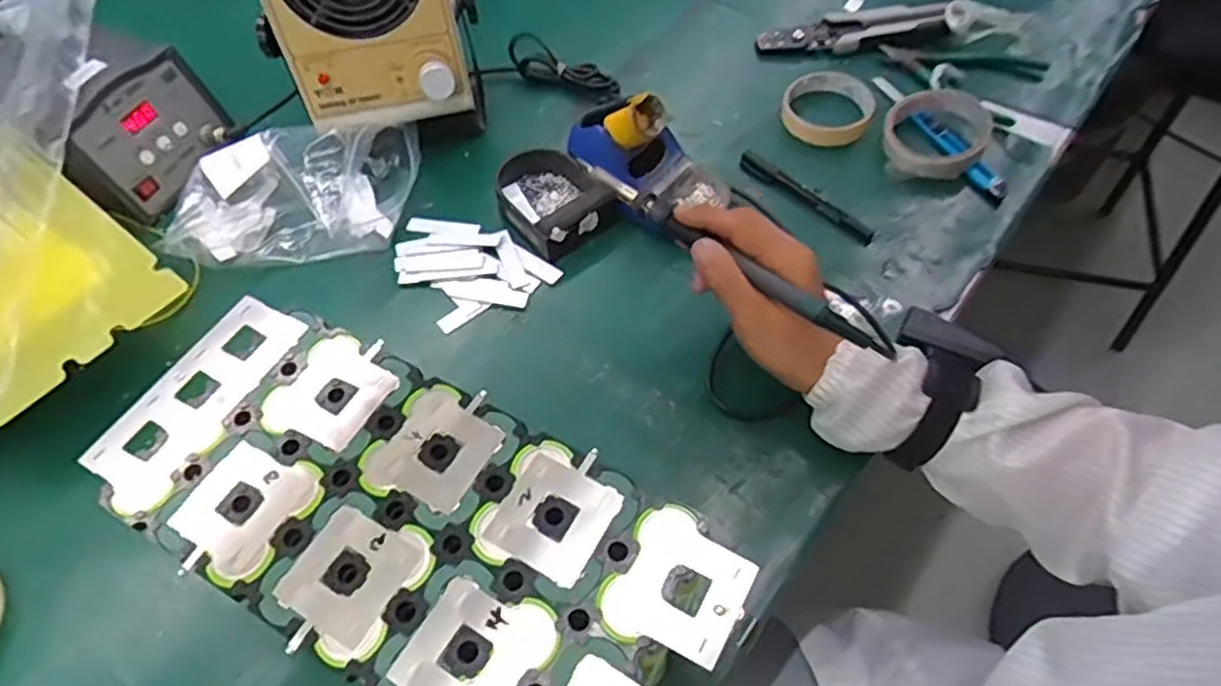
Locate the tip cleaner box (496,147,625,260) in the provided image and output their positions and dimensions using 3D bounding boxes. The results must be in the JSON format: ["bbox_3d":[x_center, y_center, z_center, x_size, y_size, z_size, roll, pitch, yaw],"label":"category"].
[{"bbox_3d":[-0.053,-0.131,0.633,0.085,0.038,0.116,-32,62,-16],"label":"tip cleaner box"}]

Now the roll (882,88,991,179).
[{"bbox_3d":[0.294,-0.190,0.658,0.085,0.026,0.099,31,65,20],"label":"roll"}]

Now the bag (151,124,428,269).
[{"bbox_3d":[-0.268,-0.127,0.622,0.217,0.059,0.113,-20,60,-10],"label":"bag"}]

